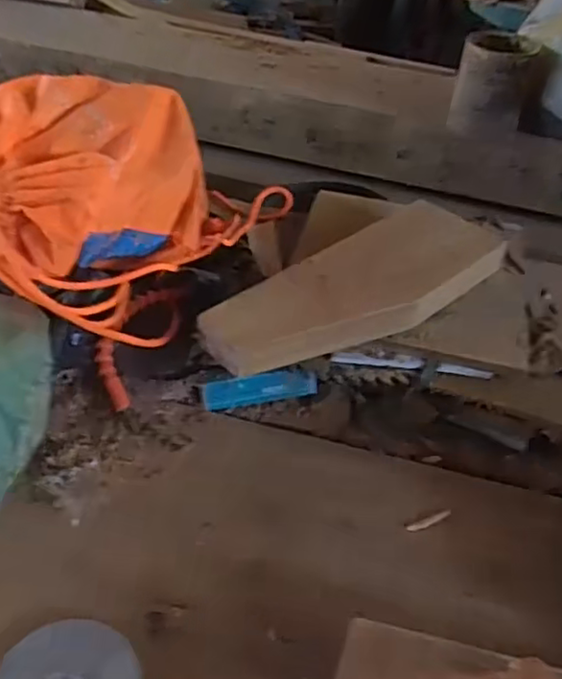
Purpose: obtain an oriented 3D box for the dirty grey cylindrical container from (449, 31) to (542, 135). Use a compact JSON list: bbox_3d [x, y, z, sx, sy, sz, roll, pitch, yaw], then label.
[{"bbox_3d":[0.318,-0.383,0.994,0.105,0.127,0.102,15,40,11],"label":"dirty grey cylindrical container"}]

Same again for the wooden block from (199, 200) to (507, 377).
[{"bbox_3d":[0.084,-0.056,0.635,0.328,0.045,0.117,-30,51,-36],"label":"wooden block"}]

